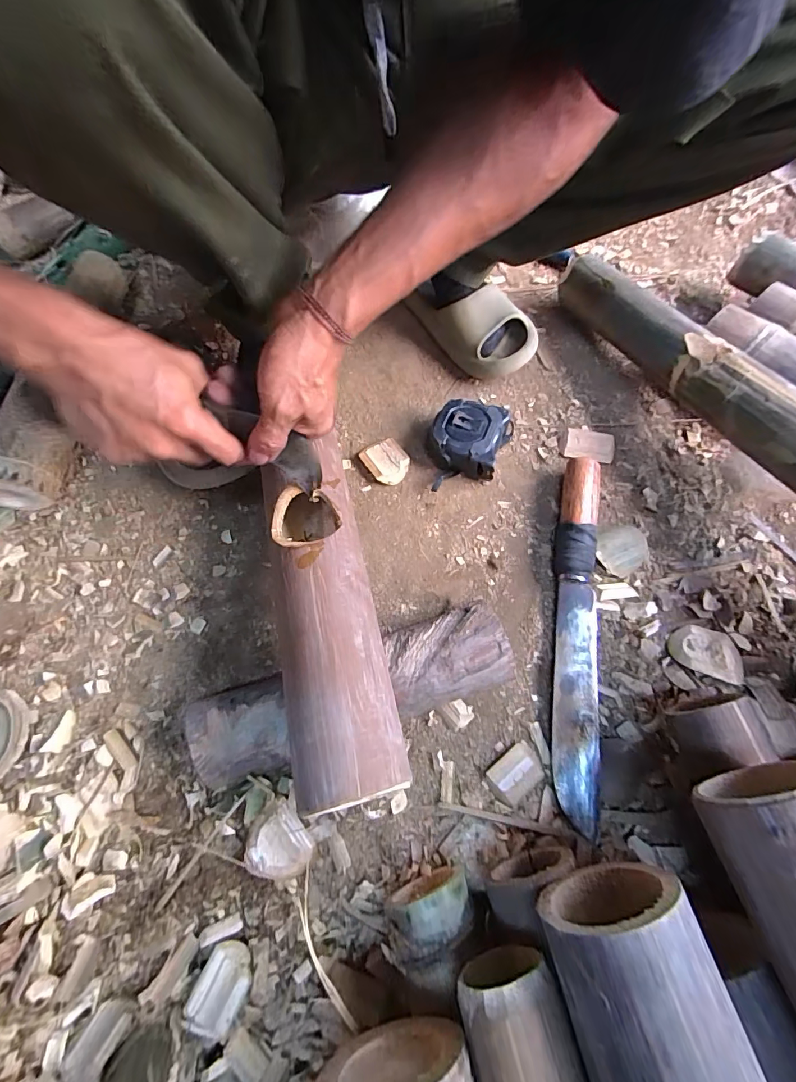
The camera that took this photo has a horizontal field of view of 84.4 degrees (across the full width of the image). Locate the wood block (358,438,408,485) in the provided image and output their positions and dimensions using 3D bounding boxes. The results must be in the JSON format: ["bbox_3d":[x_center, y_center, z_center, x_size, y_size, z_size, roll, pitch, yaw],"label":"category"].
[{"bbox_3d":[-0.013,-0.092,0.511,0.047,0.011,0.057,-34,68,-14],"label":"wood block"}]

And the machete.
[{"bbox_3d":[0.170,0.073,0.413,0.039,0.035,0.342,8,65,5],"label":"machete"}]

